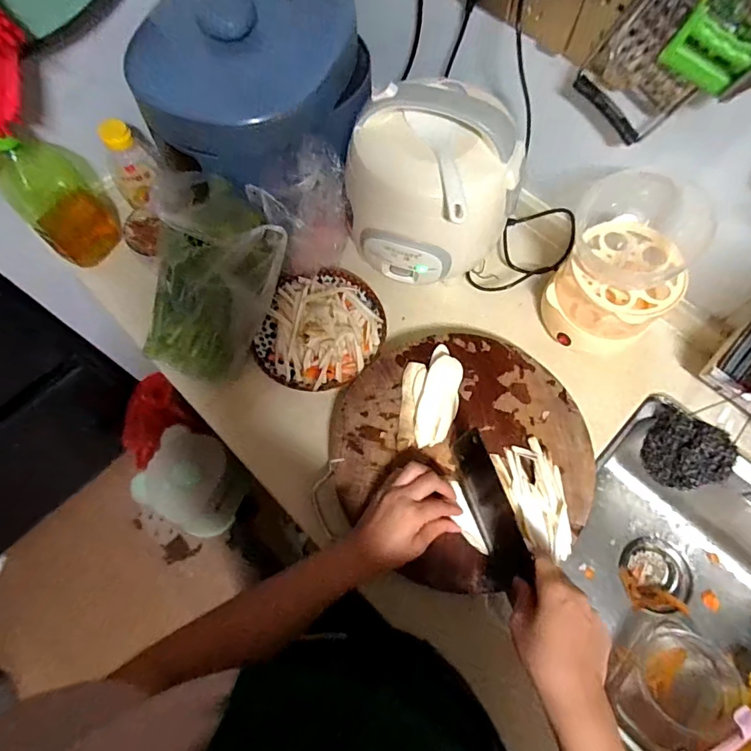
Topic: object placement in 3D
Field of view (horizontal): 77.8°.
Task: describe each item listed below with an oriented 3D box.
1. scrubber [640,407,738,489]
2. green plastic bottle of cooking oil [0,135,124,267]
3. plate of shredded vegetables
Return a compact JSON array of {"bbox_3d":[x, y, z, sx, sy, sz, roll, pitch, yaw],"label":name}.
[{"bbox_3d":[0.419,0.098,0.634,0.083,0.067,0.110,-30,71,-11],"label":"scrubber"},{"bbox_3d":[-0.465,-0.264,0.690,0.117,0.208,0.077,-38,73,-14],"label":"green plastic bottle of cooking oil"},{"bbox_3d":[-0.079,-0.075,0.662,0.178,0.070,0.182,0,68,0],"label":"plate of shredded vegetables"}]

